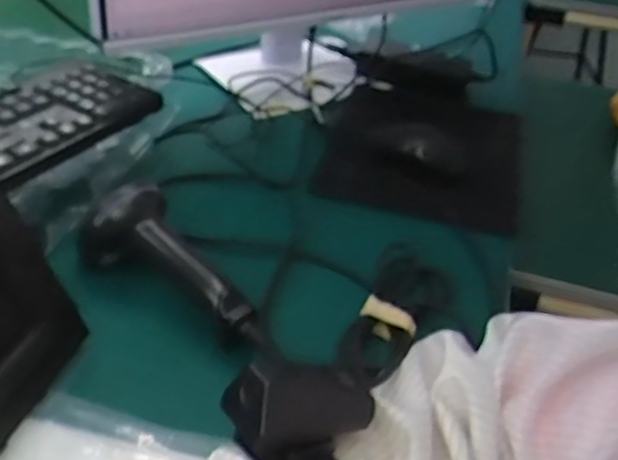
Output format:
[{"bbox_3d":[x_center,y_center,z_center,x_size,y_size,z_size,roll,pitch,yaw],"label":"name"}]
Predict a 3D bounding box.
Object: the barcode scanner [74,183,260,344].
[{"bbox_3d":[-0.097,0.018,0.495,0.155,0.065,0.065,25,42,25],"label":"barcode scanner"}]

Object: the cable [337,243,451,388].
[{"bbox_3d":[0.063,0.061,0.509,0.060,0.030,0.129,25,42,25],"label":"cable"}]

